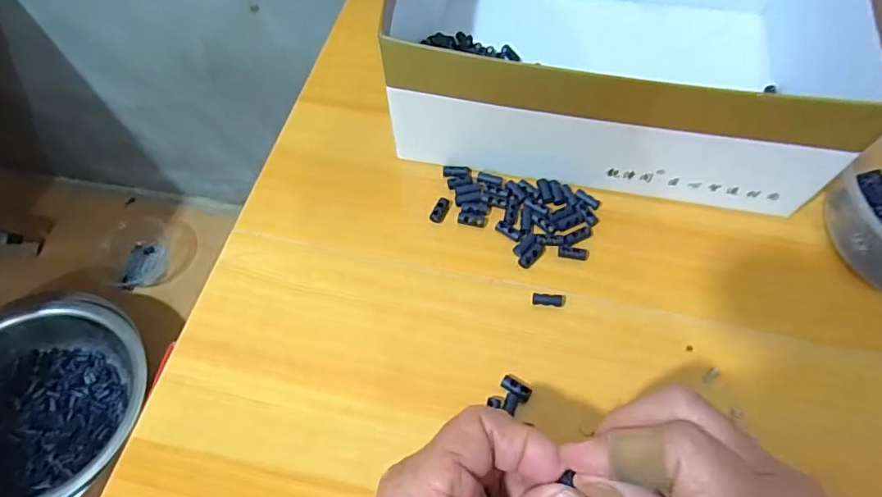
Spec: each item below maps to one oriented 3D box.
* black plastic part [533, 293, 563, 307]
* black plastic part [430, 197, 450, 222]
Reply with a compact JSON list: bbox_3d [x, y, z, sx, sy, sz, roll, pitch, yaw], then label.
[{"bbox_3d":[0.068,0.033,0.328,0.019,0.006,0.007,8,62,6],"label":"black plastic part"},{"bbox_3d":[-0.001,-0.027,0.363,0.008,0.007,0.020,20,64,13],"label":"black plastic part"}]

